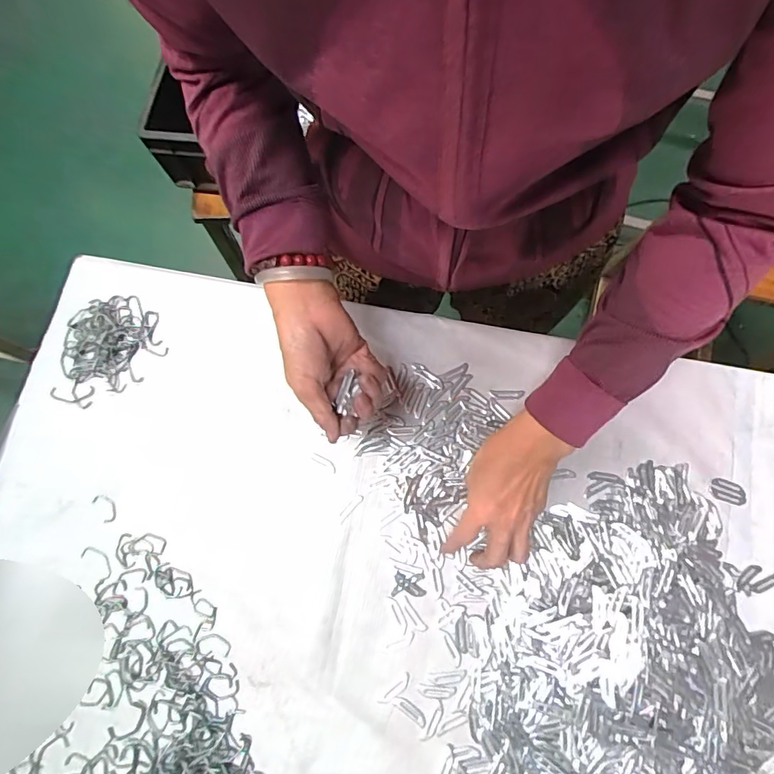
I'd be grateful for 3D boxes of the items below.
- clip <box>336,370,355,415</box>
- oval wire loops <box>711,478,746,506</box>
[{"bbox_3d":[-0.038,0.005,0.409,0.008,0.005,0.035,17,95,4],"label":"clip"},{"bbox_3d":[0.340,0.104,0.469,0.033,0.004,0.021,20,77,5],"label":"oval wire loops"}]

